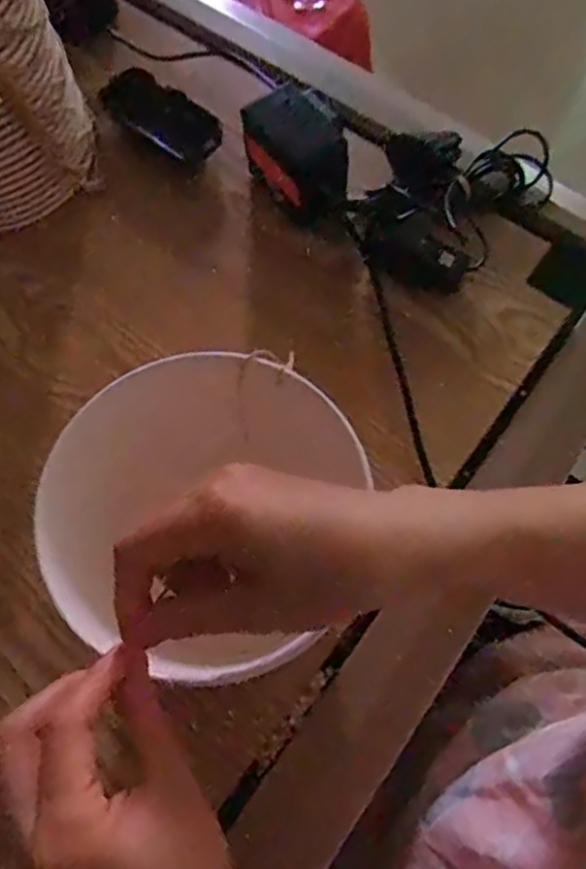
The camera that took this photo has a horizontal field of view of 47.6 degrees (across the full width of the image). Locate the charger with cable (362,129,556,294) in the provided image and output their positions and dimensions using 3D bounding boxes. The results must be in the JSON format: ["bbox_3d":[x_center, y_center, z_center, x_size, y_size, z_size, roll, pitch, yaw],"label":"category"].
[{"bbox_3d":[0.130,-0.193,0.520,0.101,0.052,0.179,40,75,15],"label":"charger with cable"}]

